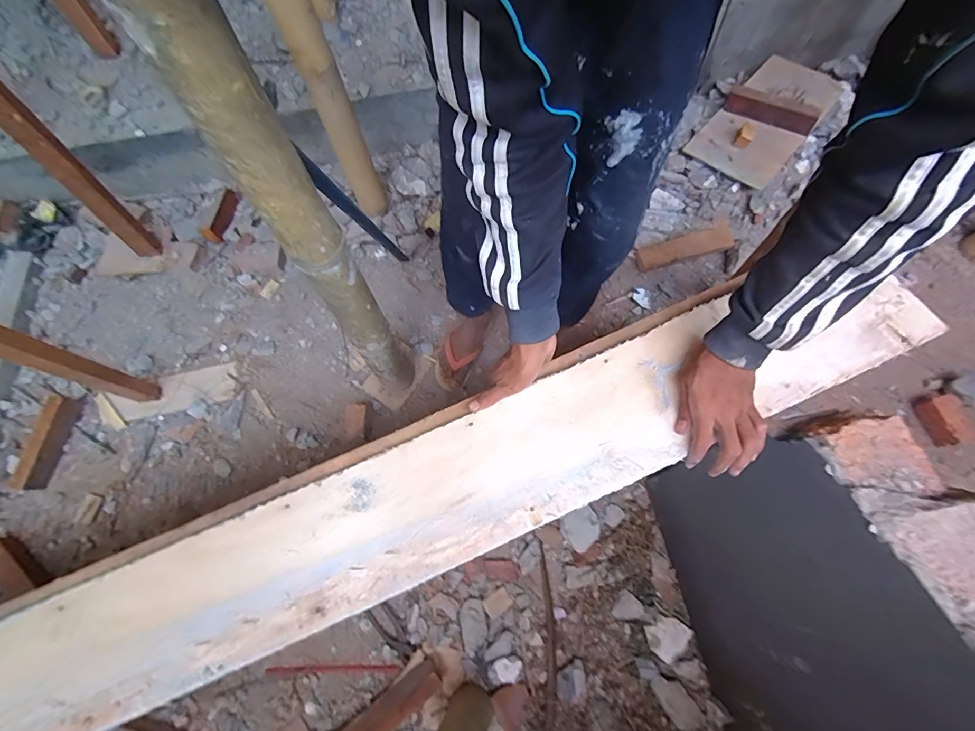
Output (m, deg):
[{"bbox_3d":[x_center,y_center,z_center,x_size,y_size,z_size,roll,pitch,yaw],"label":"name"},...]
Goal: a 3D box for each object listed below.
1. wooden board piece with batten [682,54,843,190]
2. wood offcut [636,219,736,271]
[{"bbox_3d":[0.788,-0.707,1.200,0.242,0.036,0.408,38,84,18],"label":"wooden board piece with batten"},{"bbox_3d":[0.531,-0.320,1.144,0.280,0.030,0.074,-18,68,-7],"label":"wood offcut"}]

